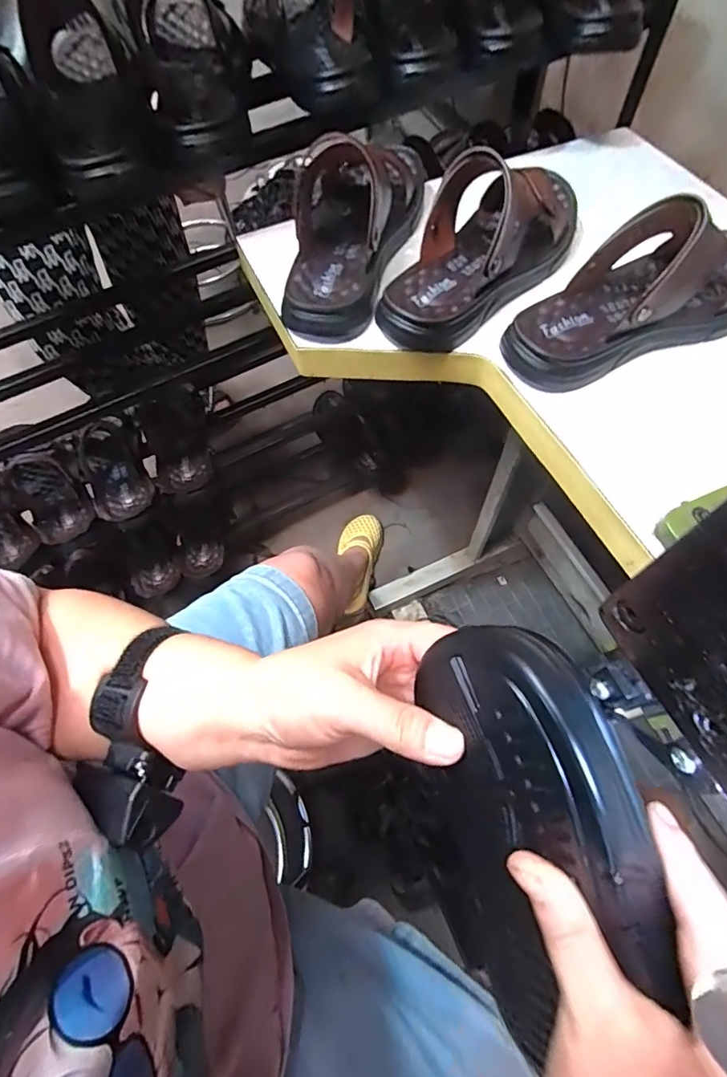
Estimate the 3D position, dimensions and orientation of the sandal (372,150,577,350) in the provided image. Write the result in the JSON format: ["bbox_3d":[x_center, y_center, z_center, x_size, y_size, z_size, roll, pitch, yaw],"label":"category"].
[{"bbox_3d":[0.124,-0.294,0.462,0.099,0.098,0.260,36,73,17],"label":"sandal"}]

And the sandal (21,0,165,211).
[{"bbox_3d":[-0.281,-0.453,0.483,0.100,0.110,0.266,-23,67,-7],"label":"sandal"}]

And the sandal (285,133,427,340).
[{"bbox_3d":[-0.009,-0.323,0.489,0.101,0.083,0.263,9,67,8],"label":"sandal"}]

